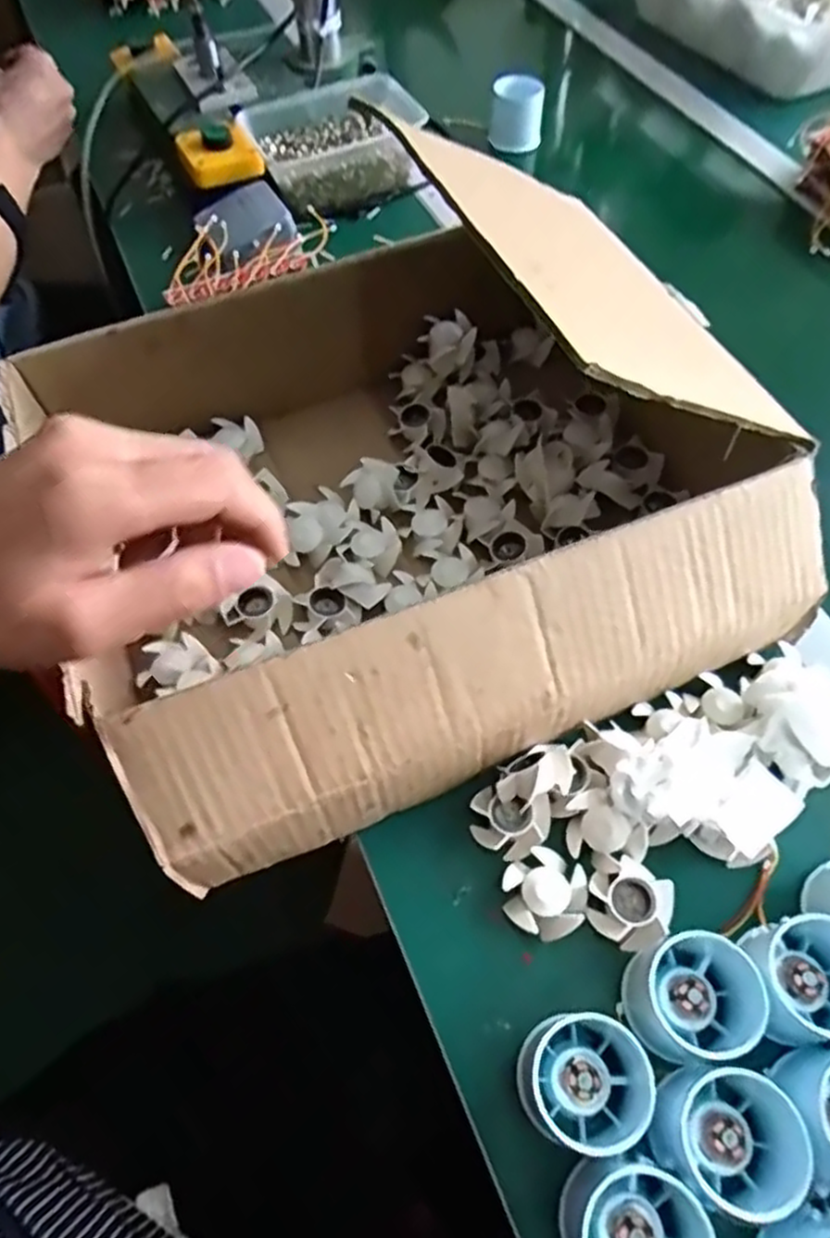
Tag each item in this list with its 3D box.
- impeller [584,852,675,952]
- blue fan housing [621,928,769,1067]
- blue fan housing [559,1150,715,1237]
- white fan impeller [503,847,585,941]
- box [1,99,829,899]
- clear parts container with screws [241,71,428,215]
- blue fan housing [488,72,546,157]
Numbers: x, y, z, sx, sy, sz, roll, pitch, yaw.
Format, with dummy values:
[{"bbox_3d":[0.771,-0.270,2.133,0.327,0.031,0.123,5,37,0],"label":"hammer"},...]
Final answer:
[{"bbox_3d":[0.113,0.150,0.388,0.040,0.018,0.040,-1,58,1],"label":"impeller"},{"bbox_3d":[0.137,0.179,0.355,0.064,0.041,0.055,-5,58,-2],"label":"blue fan housing"},{"bbox_3d":[0.091,0.258,0.310,0.050,0.064,0.054,-1,58,1],"label":"blue fan housing"},{"bbox_3d":[0.069,0.147,0.395,0.043,0.019,0.043,-1,58,1],"label":"white fan impeller"},{"bbox_3d":[-0.010,-0.086,0.454,0.400,0.132,0.340,-21,60,-11],"label":"box"},{"bbox_3d":[-0.076,-0.479,0.748,0.169,0.059,0.124,-22,60,-12],"label":"clear parts container with screws"},{"bbox_3d":[0.110,-0.547,0.797,0.055,0.060,0.046,3,58,3],"label":"blue fan housing"}]

